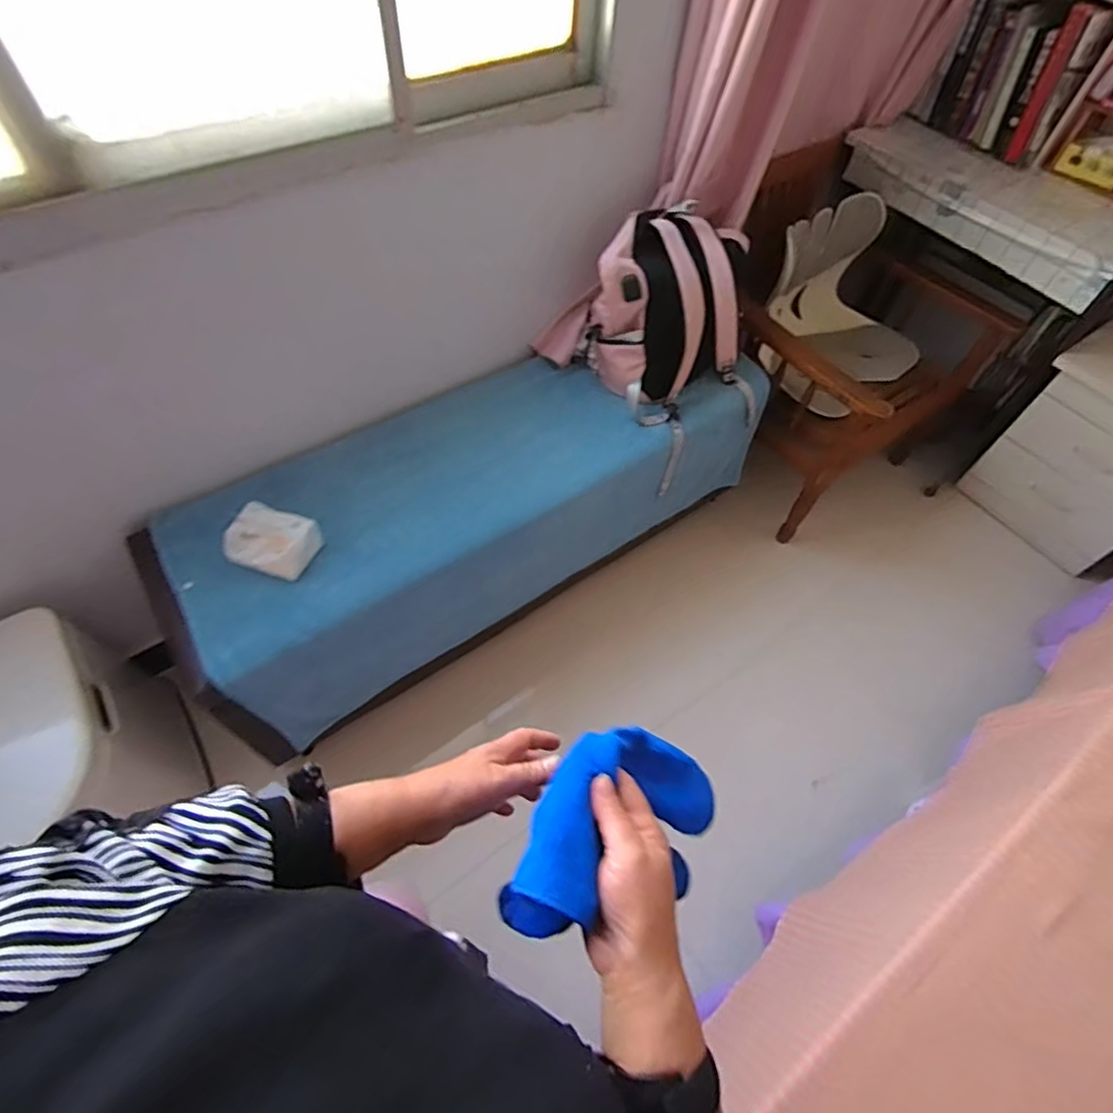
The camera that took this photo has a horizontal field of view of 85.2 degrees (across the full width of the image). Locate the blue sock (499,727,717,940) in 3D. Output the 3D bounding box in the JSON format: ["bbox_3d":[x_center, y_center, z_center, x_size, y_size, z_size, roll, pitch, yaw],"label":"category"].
[{"bbox_3d":[0.050,0.200,0.461,0.224,0.115,0.104,4,44,-51],"label":"blue sock"}]

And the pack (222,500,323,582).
[{"bbox_3d":[-0.512,-0.027,1.086,0.141,0.082,0.104,12,56,3],"label":"pack"}]

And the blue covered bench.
[{"bbox_3d":[-0.145,-0.116,1.445,1.339,0.459,0.402,-30,64,-23],"label":"blue covered bench"}]

